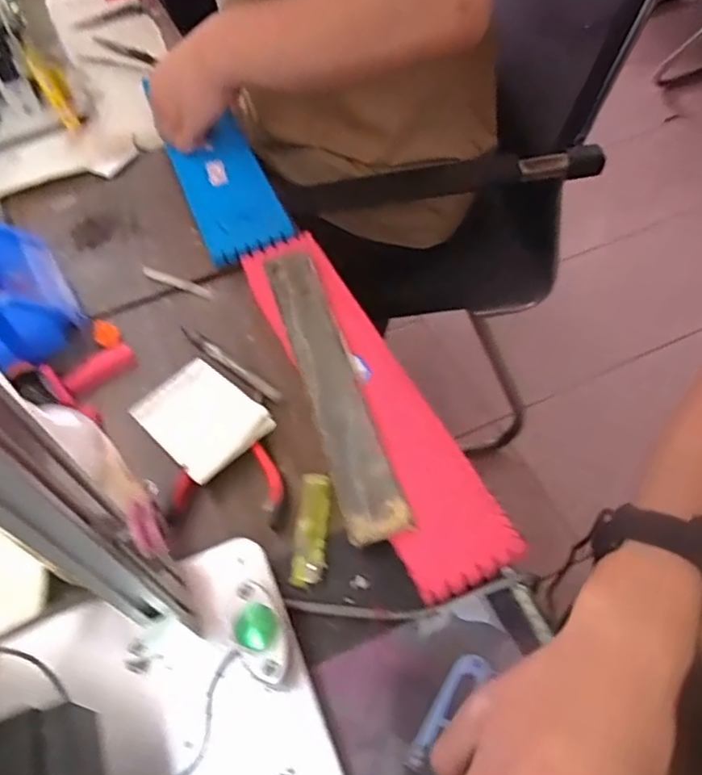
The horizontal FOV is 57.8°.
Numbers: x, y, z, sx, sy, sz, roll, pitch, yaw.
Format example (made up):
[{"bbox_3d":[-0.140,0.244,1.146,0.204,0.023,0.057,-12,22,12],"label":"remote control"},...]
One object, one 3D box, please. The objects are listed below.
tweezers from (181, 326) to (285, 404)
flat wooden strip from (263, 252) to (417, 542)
[{"bbox_3d":[-0.103,-0.019,0.525,0.116,0.004,0.016,35,64,26],"label":"tweezers"},{"bbox_3d":[-0.017,-0.009,0.498,0.044,0.009,0.280,-16,55,-6],"label":"flat wooden strip"}]

